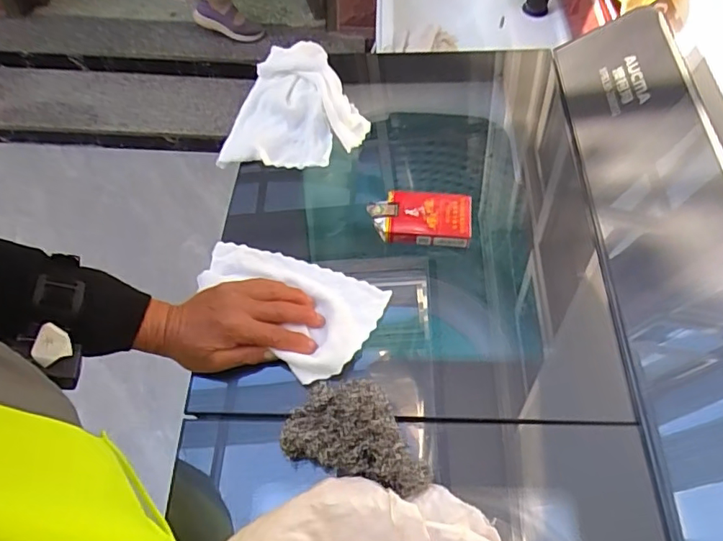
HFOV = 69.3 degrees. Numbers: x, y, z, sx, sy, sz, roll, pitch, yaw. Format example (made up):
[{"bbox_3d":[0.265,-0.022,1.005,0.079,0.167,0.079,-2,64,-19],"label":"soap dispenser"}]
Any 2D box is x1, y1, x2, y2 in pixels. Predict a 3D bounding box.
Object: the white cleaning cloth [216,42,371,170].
[{"bbox_3d":[-0.069,-0.206,0.646,0.163,0.040,0.201,11,59,4],"label":"white cleaning cloth"}]

